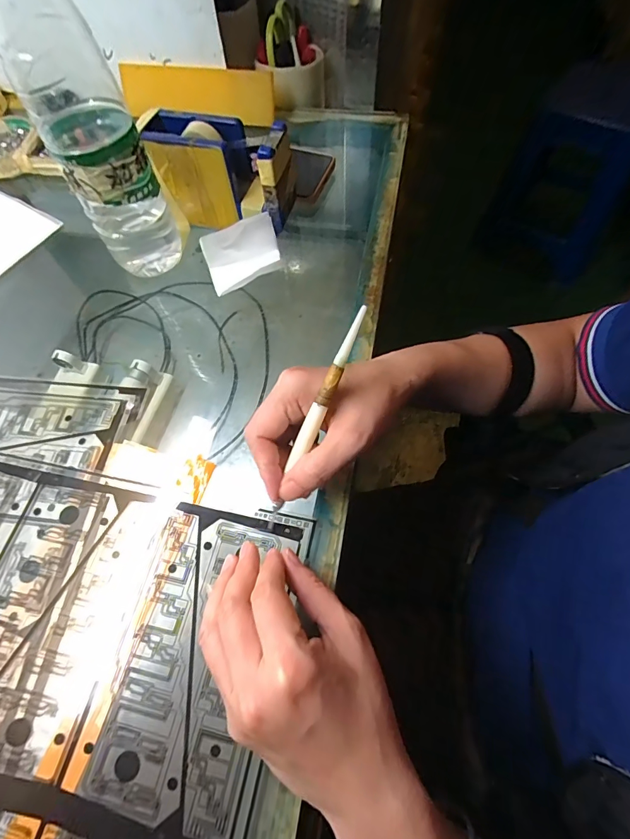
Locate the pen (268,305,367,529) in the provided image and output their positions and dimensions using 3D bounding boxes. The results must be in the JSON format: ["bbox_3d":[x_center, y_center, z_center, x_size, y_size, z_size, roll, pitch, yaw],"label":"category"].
[{"bbox_3d":[-0.001,0.005,0.244,0.010,0.010,0.150,29,110,16],"label":"pen"}]

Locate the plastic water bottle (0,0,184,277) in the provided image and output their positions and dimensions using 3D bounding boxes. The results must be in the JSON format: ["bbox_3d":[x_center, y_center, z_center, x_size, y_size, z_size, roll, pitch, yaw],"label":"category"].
[{"bbox_3d":[-0.161,-0.210,0.294,0.069,0.227,0.071,-25,66,-8],"label":"plastic water bottle"}]

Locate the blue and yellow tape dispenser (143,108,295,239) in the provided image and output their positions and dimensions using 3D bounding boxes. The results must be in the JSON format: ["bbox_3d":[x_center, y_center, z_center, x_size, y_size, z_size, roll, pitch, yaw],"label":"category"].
[{"bbox_3d":[-0.100,-0.226,0.362,0.085,0.074,0.043,13,66,9],"label":"blue and yellow tape dispenser"}]

